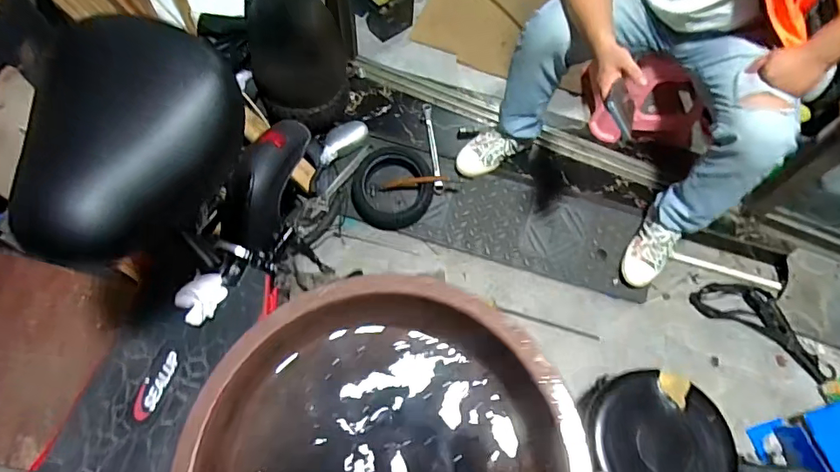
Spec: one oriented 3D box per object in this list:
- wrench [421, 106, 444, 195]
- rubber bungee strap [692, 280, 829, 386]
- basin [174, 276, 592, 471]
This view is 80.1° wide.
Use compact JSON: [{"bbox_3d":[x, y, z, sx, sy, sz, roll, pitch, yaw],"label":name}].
[{"bbox_3d":[0.034,-0.272,1.507,0.034,0.022,0.306,-5,64,-6],"label":"wrench"},{"bbox_3d":[0.949,0.233,1.368,0.374,0.038,0.155,31,66,12],"label":"rubber bungee strap"},{"bbox_3d":[-0.037,0.231,0.489,0.357,0.110,0.355,1,63,-3],"label":"basin"}]

